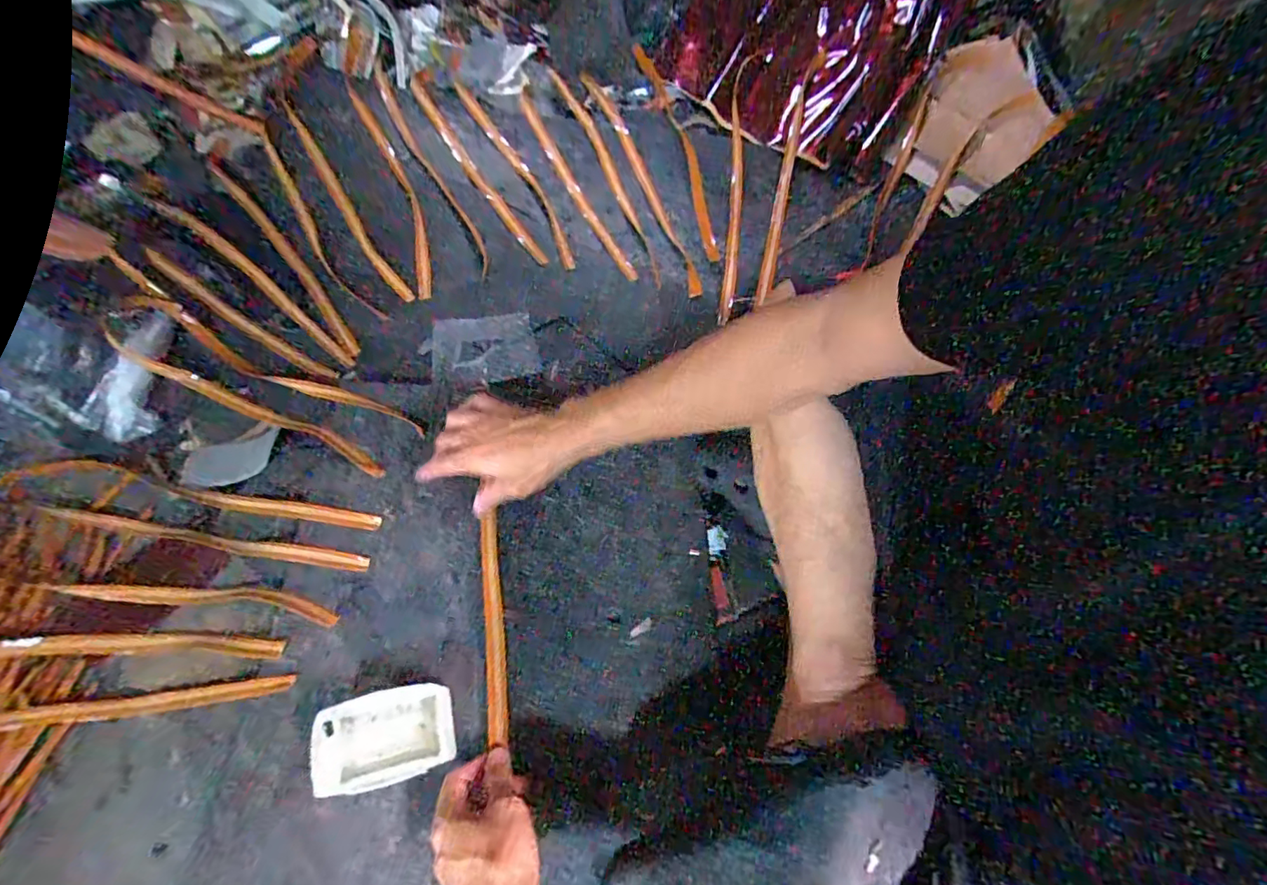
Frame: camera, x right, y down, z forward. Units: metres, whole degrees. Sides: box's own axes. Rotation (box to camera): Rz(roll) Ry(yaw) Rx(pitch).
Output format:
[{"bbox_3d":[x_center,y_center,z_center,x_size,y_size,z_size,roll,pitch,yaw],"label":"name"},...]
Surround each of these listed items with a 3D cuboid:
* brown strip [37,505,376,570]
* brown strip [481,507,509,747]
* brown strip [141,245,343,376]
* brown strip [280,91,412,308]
[{"bbox_3d":[-0.448,0.099,0.566,0.375,0.049,0.018,9,60,4],"label":"brown strip"},{"bbox_3d":[-0.132,0.167,0.512,0.019,0.028,0.198,-8,65,-6],"label":"brown strip"},{"bbox_3d":[-0.483,-0.150,0.676,0.255,0.026,0.020,35,67,-5],"label":"brown strip"},{"bbox_3d":[-0.413,-0.347,0.763,0.027,0.069,0.380,-32,69,-16],"label":"brown strip"}]

